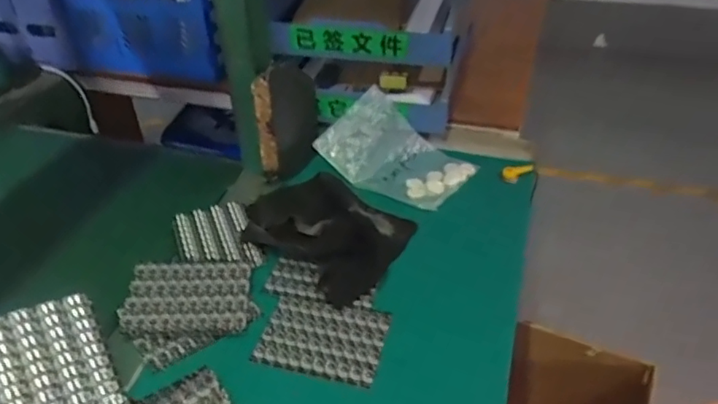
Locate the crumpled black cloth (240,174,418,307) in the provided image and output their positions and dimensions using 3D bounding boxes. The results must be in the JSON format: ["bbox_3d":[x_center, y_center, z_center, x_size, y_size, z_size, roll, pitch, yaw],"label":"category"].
[{"bbox_3d":[-0.039,0.025,0.632,0.174,0.023,0.144,23,43,29],"label":"crumpled black cloth"}]

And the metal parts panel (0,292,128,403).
[{"bbox_3d":[-0.234,0.128,0.443,0.080,0.004,0.107,-15,68,-40],"label":"metal parts panel"}]

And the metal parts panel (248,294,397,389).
[{"bbox_3d":[-0.032,0.122,0.529,0.108,0.006,0.079,9,38,13],"label":"metal parts panel"}]

